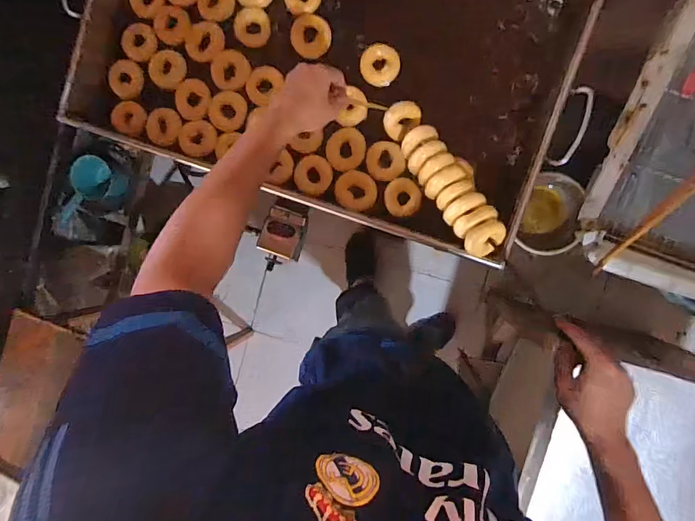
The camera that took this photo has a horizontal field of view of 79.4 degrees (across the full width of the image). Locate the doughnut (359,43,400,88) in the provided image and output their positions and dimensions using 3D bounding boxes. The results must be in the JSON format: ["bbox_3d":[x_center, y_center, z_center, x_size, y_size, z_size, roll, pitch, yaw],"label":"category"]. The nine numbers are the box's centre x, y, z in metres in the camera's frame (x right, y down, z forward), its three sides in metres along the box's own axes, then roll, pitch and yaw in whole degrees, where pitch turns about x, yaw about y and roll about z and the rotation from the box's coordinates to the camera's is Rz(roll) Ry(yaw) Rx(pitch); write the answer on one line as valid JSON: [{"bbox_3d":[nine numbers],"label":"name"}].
[{"bbox_3d":[0.060,-0.360,0.766,0.071,0.023,0.082,4,93,5],"label":"doughnut"}]

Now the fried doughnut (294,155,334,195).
[{"bbox_3d":[-0.066,-0.161,0.794,0.070,0.028,0.069,0,93,6],"label":"fried doughnut"}]

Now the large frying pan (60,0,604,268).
[{"bbox_3d":[-0.062,-0.367,0.747,0.837,0.132,0.485,21,95,4],"label":"large frying pan"}]

